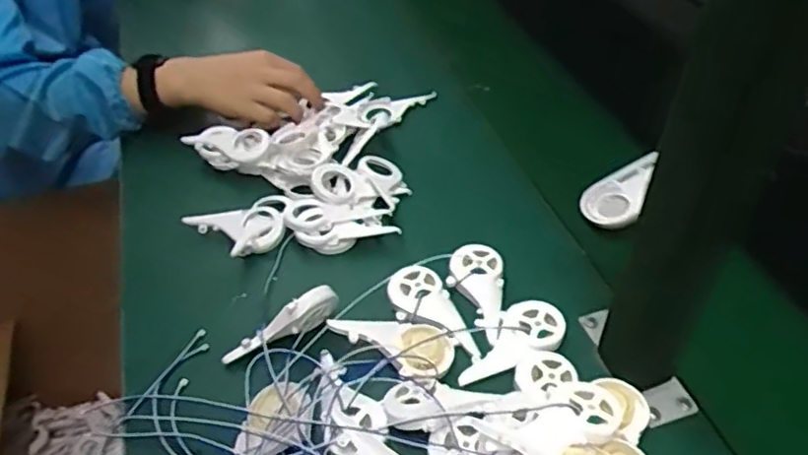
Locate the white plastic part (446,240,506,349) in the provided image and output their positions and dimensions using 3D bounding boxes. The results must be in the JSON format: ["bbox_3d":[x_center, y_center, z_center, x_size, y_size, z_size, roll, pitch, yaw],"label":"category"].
[{"bbox_3d":[0.058,0.048,0.519,0.043,0.012,0.094,1,44,5],"label":"white plastic part"}]

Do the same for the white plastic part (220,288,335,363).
[{"bbox_3d":[-0.092,0.076,0.486,0.093,0.035,0.013,-32,49,-6],"label":"white plastic part"}]

